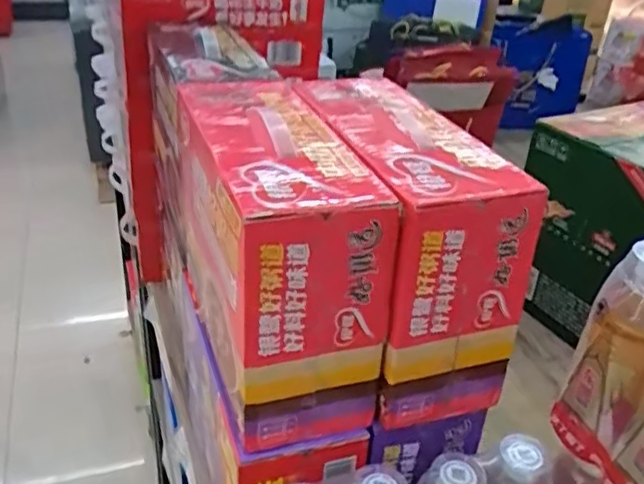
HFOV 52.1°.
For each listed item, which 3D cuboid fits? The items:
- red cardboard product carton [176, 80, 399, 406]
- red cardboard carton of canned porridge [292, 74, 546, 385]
[{"bbox_3d":[-0.048,-0.025,0.567,0.107,0.161,0.280,-6,32,-17],"label":"red cardboard product carton"},{"bbox_3d":[0.064,-0.036,0.580,0.129,0.170,0.252,-5,32,-16],"label":"red cardboard carton of canned porridge"}]

